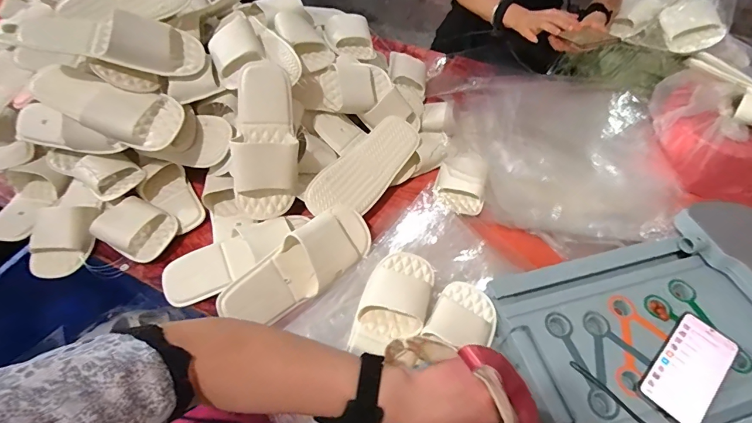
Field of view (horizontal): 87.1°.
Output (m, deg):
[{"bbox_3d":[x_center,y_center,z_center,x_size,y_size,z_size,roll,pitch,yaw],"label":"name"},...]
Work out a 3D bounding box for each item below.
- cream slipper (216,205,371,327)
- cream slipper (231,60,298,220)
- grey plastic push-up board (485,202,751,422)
[{"bbox_3d":[-0.116,0.088,0.647,0.271,0.059,0.105,-40,105,-27],"label":"cream slipper"},{"bbox_3d":[-0.200,-0.128,0.710,0.116,0.064,0.275,0,90,0],"label":"cream slipper"},{"bbox_3d":[0.465,0.173,0.586,0.522,0.091,0.334,-14,55,-10],"label":"grey plastic push-up board"}]

